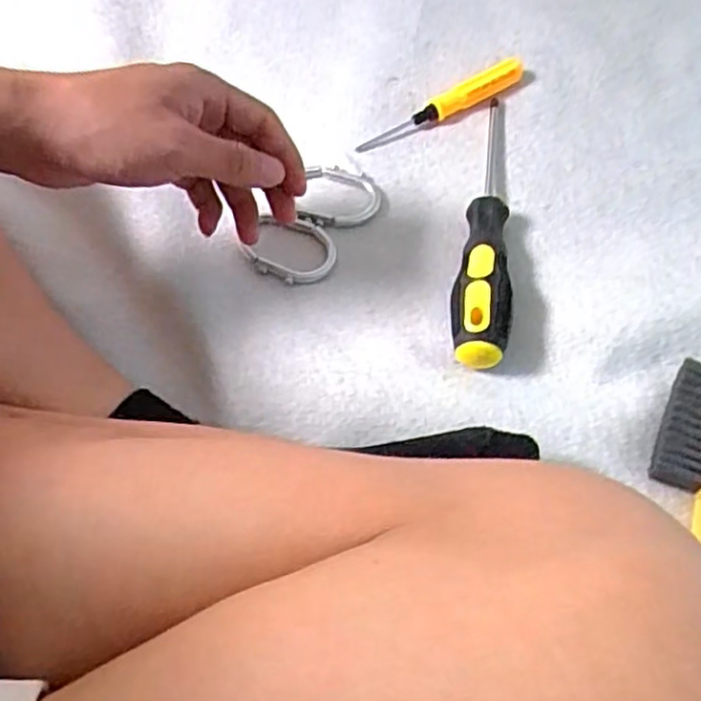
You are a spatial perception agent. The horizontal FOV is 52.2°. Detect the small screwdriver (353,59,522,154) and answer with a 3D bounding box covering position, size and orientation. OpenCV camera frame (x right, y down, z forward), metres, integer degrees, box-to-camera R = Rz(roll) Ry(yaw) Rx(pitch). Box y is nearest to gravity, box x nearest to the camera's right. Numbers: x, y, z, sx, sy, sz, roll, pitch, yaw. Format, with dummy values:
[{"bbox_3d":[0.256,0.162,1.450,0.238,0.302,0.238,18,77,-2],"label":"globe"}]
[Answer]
[{"bbox_3d":[0.064,-0.167,0.484,0.130,0.014,0.014,-26,65,-14],"label":"small screwdriver"}]

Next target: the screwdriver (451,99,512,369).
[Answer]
[{"bbox_3d":[0.080,-0.081,0.426,0.030,0.026,0.201,5,60,5],"label":"screwdriver"}]

